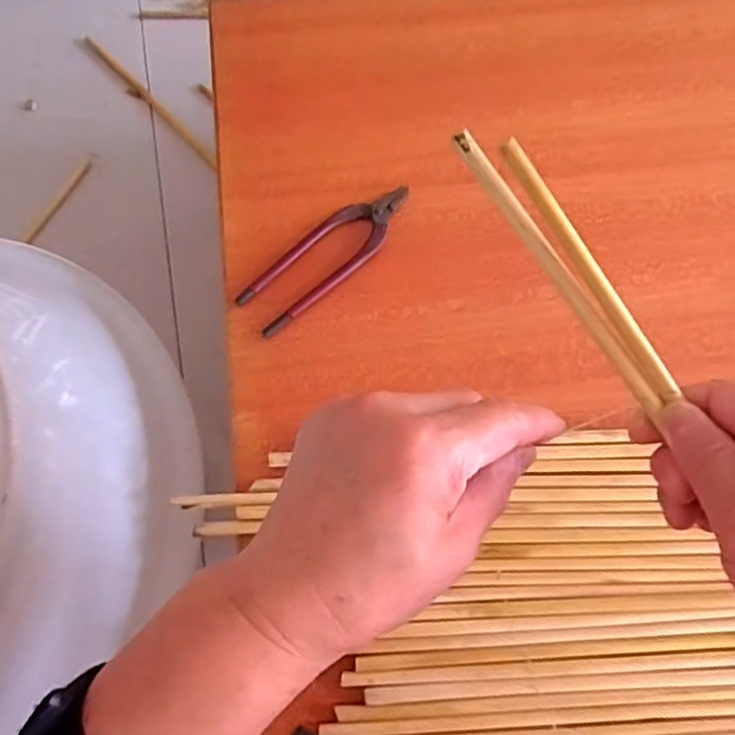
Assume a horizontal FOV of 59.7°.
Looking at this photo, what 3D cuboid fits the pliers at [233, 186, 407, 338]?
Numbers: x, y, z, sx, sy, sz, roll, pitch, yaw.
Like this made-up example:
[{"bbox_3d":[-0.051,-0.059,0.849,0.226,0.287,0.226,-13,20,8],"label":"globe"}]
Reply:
[{"bbox_3d":[-0.029,-0.086,0.482,0.151,0.007,0.046,-42,78,-12],"label":"pliers"}]

